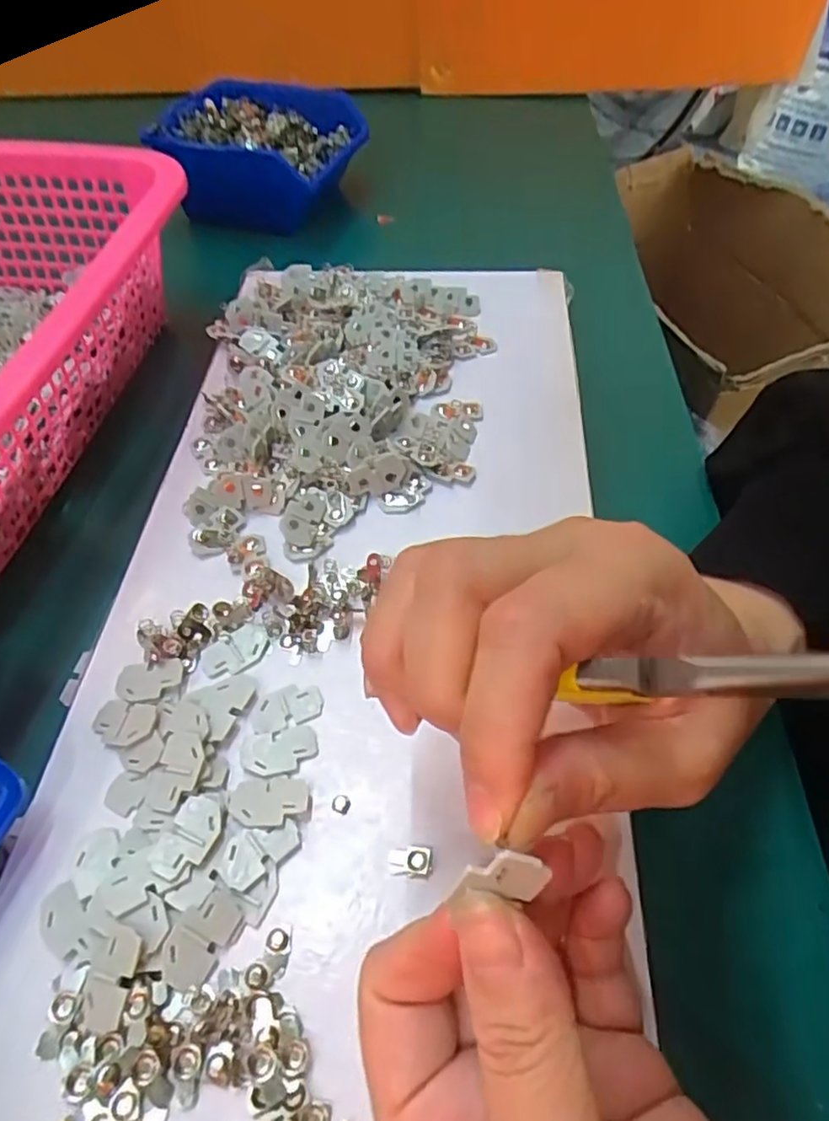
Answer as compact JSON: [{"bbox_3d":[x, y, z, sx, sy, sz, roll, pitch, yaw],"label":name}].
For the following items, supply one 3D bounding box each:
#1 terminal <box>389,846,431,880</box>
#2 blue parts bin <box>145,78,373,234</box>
[{"bbox_3d":[-0.002,0.097,0.214,0.013,0.004,0.010,5,52,7],"label":"terminal"},{"bbox_3d":[-0.116,-0.312,0.509,0.134,0.058,0.119,16,54,15],"label":"blue parts bin"}]

